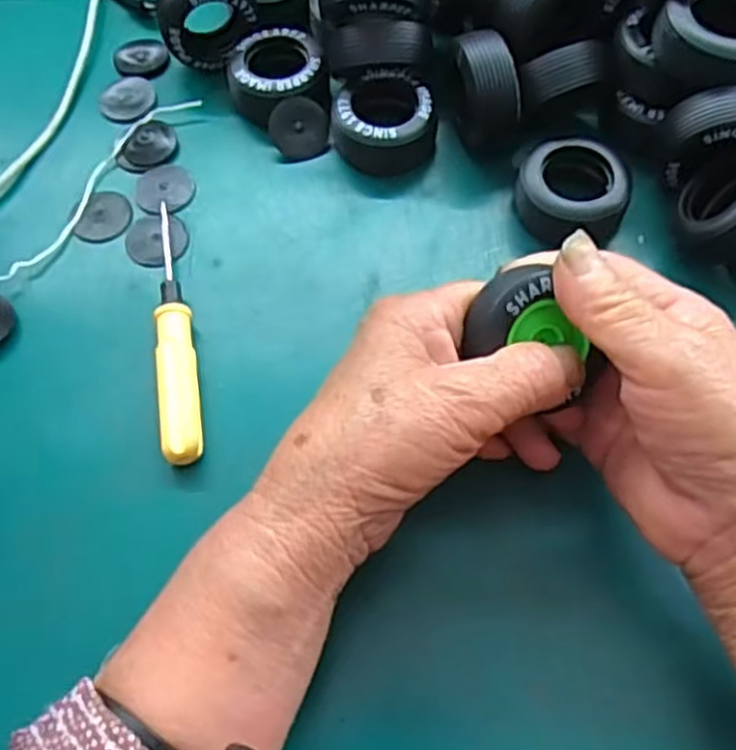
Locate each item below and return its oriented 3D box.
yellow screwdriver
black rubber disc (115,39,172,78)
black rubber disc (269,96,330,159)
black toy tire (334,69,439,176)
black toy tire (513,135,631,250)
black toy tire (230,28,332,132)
[{"bbox_3d":[-0.081,-0.020,0.315,0.014,0.015,0.122,-9,63,-3],"label":"yellow screwdriver"},{"bbox_3d":[-0.120,-0.169,0.398,0.028,0.007,0.028,-1,63,1],"label":"black rubber disc"},{"bbox_3d":[-0.033,-0.118,0.360,0.028,0.027,0.004,-9,24,-6],"label":"black rubber disc"},{"bbox_3d":[0.008,-0.119,0.357,0.048,0.025,0.045,2,63,2],"label":"black toy tire"},{"bbox_3d":[0.092,-0.081,0.336,0.043,0.023,0.043,-1,63,1],"label":"black toy tire"},{"bbox_3d":[-0.044,-0.145,0.373,0.045,0.024,0.051,-12,64,-5],"label":"black toy tire"}]

